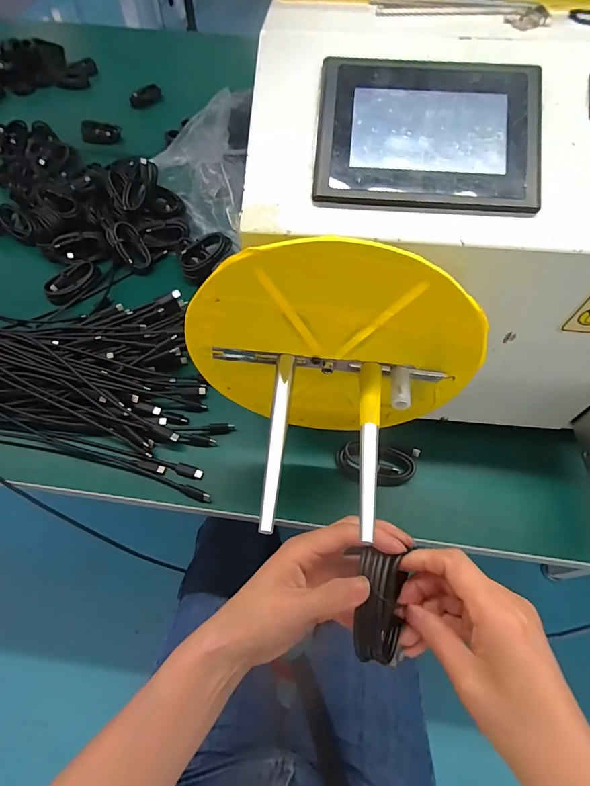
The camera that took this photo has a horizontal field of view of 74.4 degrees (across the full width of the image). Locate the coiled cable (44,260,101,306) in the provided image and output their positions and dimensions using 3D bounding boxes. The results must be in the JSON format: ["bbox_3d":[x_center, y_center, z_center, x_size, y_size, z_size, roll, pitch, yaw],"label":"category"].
[{"bbox_3d":[-0.302,-0.153,0.526,0.037,0.013,0.073,37,64,19],"label":"coiled cable"}]

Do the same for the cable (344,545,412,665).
[{"bbox_3d":[0.055,0.138,0.253,0.029,0.023,0.062,7,74,3],"label":"cable"}]

